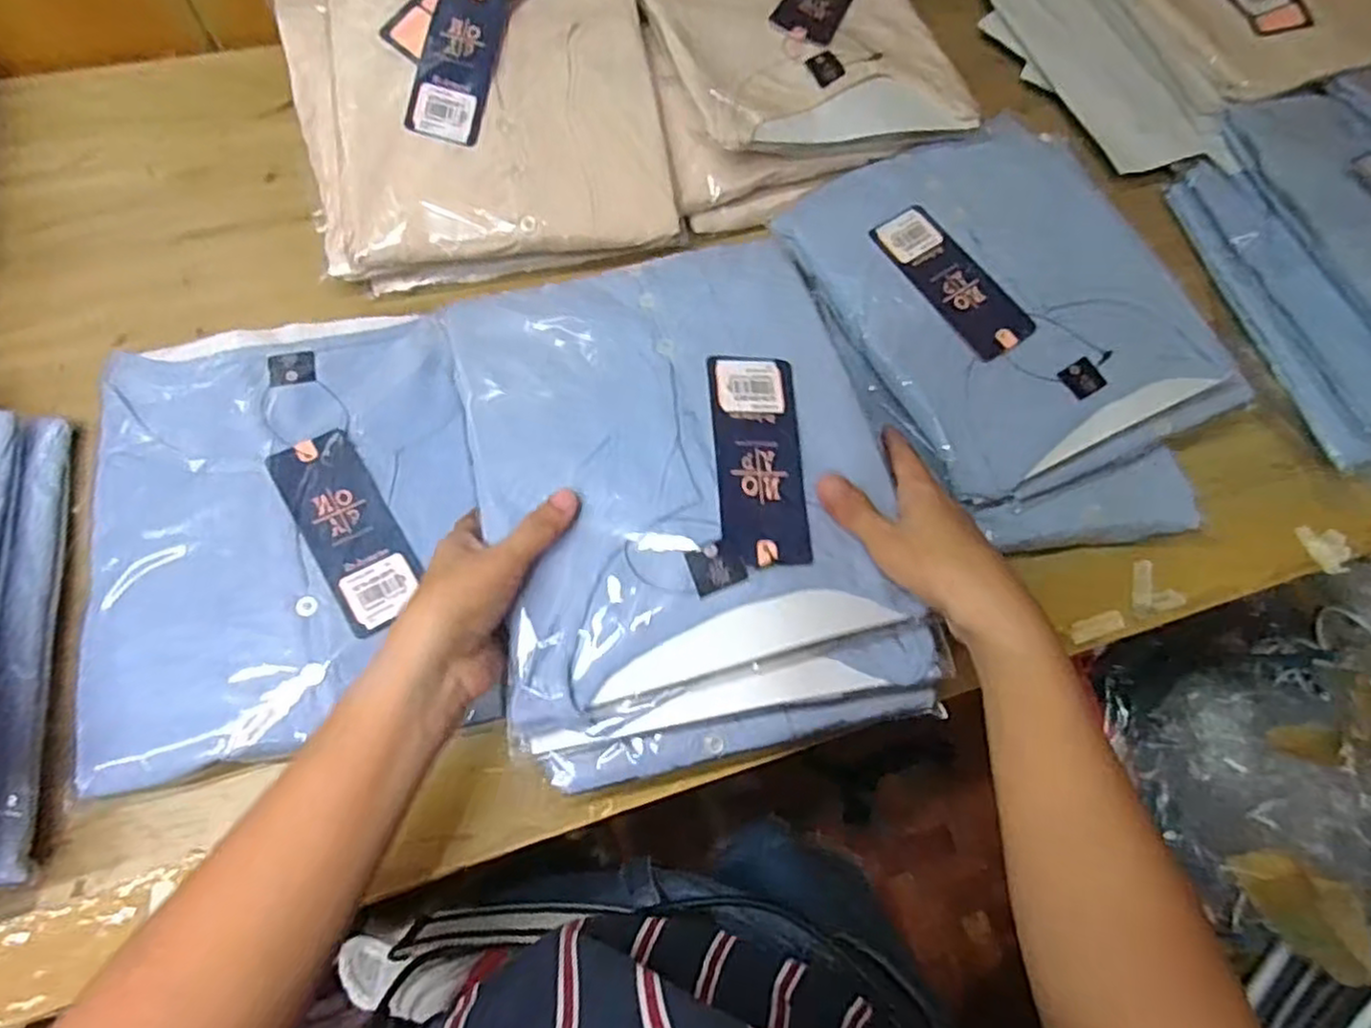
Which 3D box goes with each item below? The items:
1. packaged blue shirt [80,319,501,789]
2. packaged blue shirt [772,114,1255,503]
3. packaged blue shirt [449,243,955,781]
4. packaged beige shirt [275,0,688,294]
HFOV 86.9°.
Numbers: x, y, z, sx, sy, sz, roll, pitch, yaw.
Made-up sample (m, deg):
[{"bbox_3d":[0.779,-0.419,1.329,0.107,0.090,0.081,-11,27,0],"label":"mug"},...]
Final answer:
[{"bbox_3d":[-0.224,0.003,0.406,0.201,0.019,0.250,-10,69,-6],"label":"packaged blue shirt"},{"bbox_3d":[0.210,-0.145,0.478,0.224,0.030,0.250,-22,71,-11],"label":"packaged blue shirt"},{"bbox_3d":[-0.002,-0.019,0.386,0.205,0.050,0.274,-13,69,-7],"label":"packaged blue shirt"},{"bbox_3d":[-0.141,-0.289,0.496,0.243,0.053,0.256,-10,82,-10],"label":"packaged beige shirt"}]

